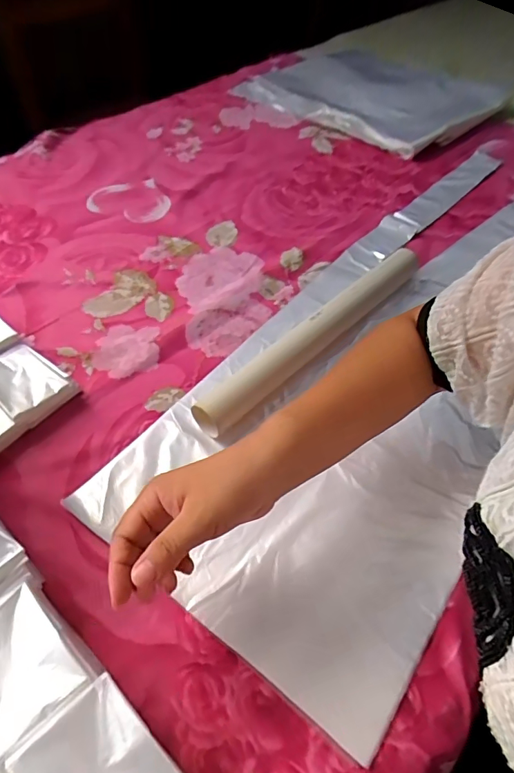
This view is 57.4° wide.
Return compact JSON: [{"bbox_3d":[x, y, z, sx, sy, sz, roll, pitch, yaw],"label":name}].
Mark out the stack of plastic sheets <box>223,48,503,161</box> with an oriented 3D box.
[{"bbox_3d":[0.224,-0.563,0.914,0.470,0.030,0.246,25,69,10],"label":"stack of plastic sheets"}]

